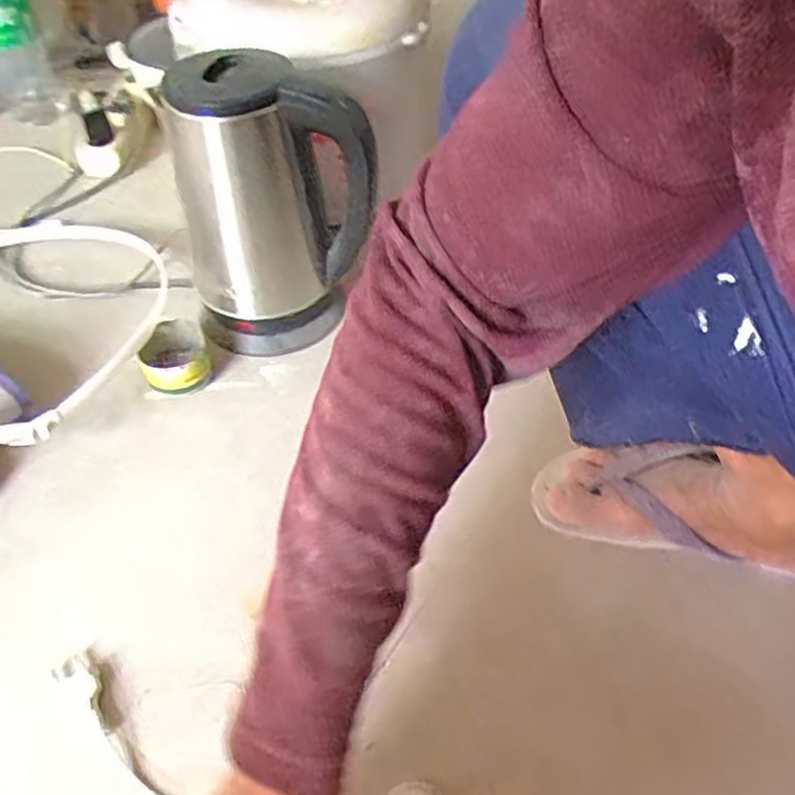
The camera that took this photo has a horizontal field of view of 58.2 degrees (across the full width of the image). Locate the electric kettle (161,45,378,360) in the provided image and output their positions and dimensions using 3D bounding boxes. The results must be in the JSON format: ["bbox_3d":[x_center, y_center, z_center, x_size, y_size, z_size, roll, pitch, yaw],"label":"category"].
[{"bbox_3d":[-0.113,-0.181,0.677,0.184,0.267,0.148,-2,49,-1],"label":"electric kettle"}]

